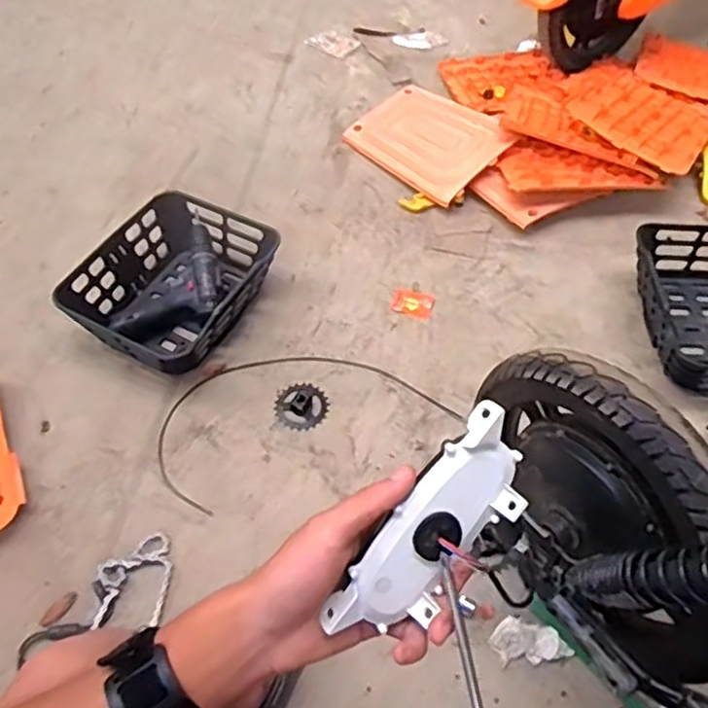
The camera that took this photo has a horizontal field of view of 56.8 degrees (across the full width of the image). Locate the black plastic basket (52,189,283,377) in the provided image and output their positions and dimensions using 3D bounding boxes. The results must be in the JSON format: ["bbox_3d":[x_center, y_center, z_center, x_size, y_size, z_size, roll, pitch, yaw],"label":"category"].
[{"bbox_3d":[-0.303,-0.123,1.150,0.271,0.112,0.333,23,58,14],"label":"black plastic basket"}]

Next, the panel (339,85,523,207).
[{"bbox_3d":[0.164,-0.472,1.429,0.241,0.019,0.319,-44,61,-13],"label":"panel"}]

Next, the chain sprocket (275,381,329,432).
[{"bbox_3d":[-0.085,0.085,1.067,0.087,0.009,0.084,0,55,0],"label":"chain sprocket"}]

